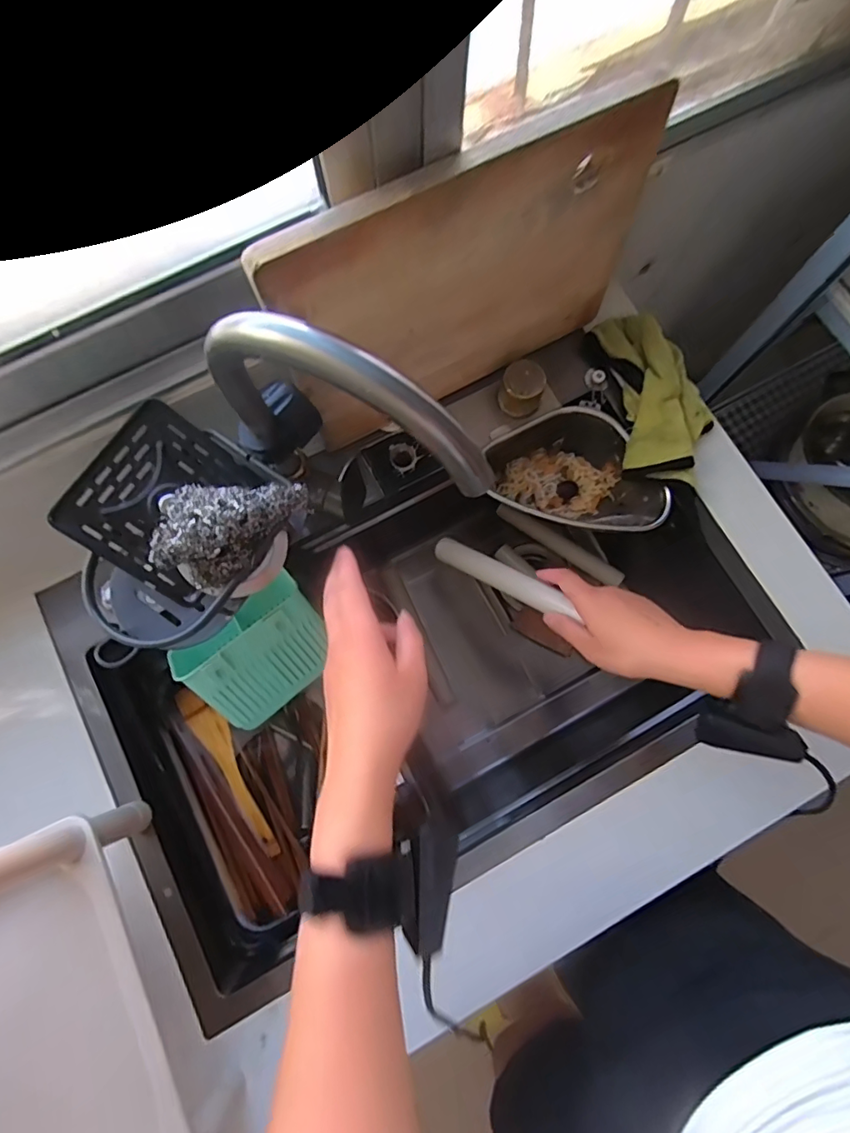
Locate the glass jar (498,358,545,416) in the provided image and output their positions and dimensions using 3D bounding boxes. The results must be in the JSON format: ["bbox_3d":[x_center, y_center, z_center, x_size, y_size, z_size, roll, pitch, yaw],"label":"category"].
[{"bbox_3d":[0.107,-0.196,0.587,0.044,0.048,0.042,0,78,0],"label":"glass jar"}]

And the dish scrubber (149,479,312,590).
[{"bbox_3d":[-0.146,-0.023,0.400,0.110,0.057,0.074,2,78,0],"label":"dish scrubber"}]

